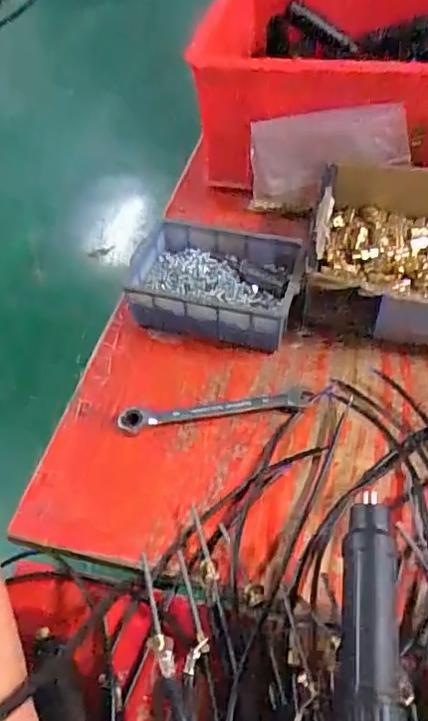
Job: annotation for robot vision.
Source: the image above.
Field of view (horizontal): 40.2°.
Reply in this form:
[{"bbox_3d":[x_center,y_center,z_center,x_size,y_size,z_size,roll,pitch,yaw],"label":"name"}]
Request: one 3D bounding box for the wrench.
[{"bbox_3d":[-0.001,0.039,0.465,0.150,0.012,0.020,-7,50,-1],"label":"wrench"}]

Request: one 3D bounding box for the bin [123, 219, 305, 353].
[{"bbox_3d":[-0.001,-0.067,0.527,0.153,0.053,0.109,9,51,13],"label":"bin"}]

